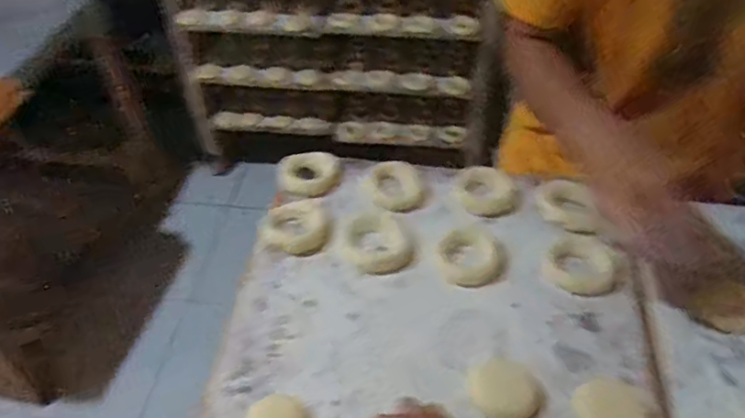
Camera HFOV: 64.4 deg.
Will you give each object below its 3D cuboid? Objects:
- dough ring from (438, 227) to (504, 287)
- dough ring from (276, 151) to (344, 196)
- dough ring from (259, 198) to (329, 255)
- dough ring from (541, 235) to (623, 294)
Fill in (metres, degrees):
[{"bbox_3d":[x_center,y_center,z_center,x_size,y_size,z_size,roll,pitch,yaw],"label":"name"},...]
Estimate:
[{"bbox_3d":[0.107,0.051,0.650,0.068,0.010,0.071,-1,46,1],"label":"dough ring"},{"bbox_3d":[-0.081,-0.043,0.736,0.082,0.020,0.066,7,46,9],"label":"dough ring"},{"bbox_3d":[-0.086,0.022,0.673,0.076,0.013,0.072,-1,46,1],"label":"dough ring"},{"bbox_3d":[0.224,0.058,0.632,0.078,0.017,0.066,21,50,22],"label":"dough ring"}]

